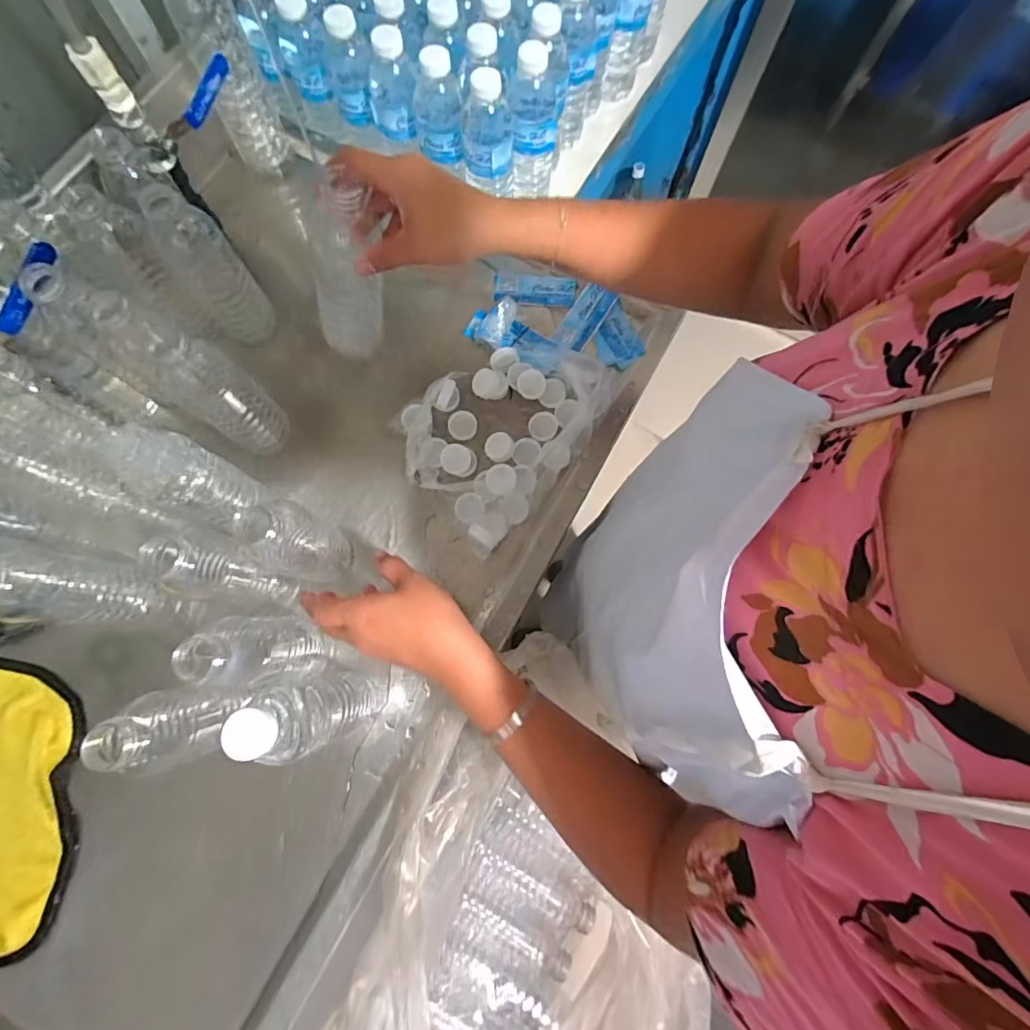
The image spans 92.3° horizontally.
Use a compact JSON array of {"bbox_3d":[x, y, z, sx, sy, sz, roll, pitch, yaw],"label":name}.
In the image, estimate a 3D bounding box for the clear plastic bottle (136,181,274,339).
[{"bbox_3d":[-0.299,-0.241,0.484,0.058,0.157,0.064,-42,80,-10],"label":"clear plastic bottle"}]

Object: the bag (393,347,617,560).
[{"bbox_3d":[-0.004,-0.101,0.534,0.231,0.029,0.172,-41,79,-10],"label":"bag"}]

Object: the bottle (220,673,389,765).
[{"bbox_3d":[-0.155,0.156,0.394,0.052,0.176,0.049,0,75,-1],"label":"bottle"}]

